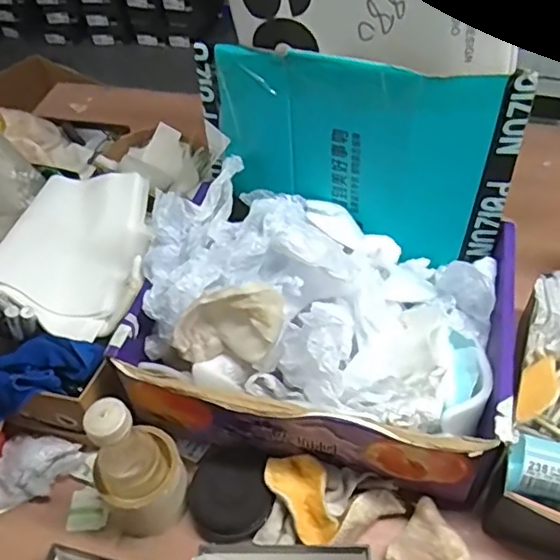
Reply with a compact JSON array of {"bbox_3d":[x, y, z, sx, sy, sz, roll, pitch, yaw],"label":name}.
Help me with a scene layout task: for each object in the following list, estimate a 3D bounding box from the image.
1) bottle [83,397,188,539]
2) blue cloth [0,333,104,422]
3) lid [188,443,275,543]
[{"bbox_3d":[-0.146,0.184,0.592,0.089,0.177,0.075,-30,53,-21],"label":"bottle"},{"bbox_3d":[-0.275,0.105,0.668,0.158,0.046,0.079,-19,50,-12],"label":"blue cloth"},{"bbox_3d":[-0.054,0.226,0.639,0.086,0.032,0.092,-2,48,3],"label":"lid"}]

